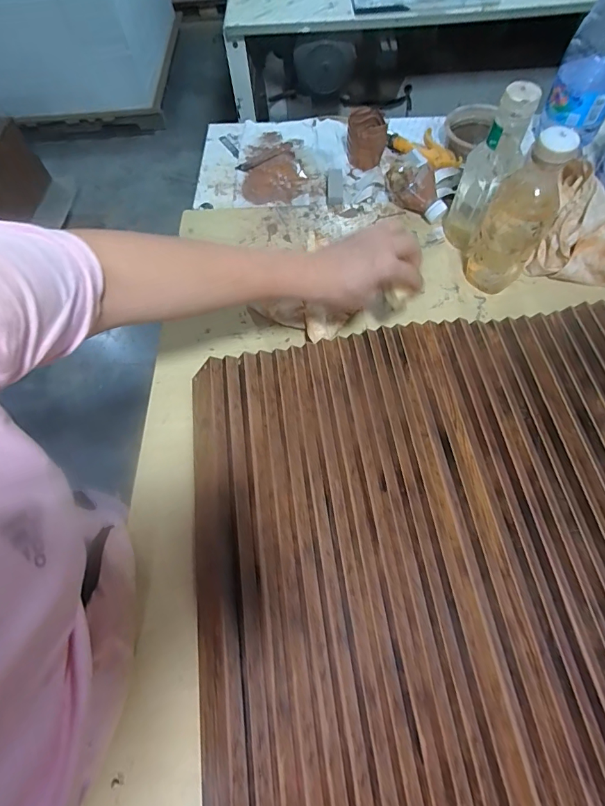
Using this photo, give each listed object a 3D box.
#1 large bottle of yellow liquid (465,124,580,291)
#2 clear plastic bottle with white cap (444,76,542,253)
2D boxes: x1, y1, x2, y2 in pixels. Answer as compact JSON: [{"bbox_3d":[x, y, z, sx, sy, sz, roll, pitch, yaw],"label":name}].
[{"bbox_3d":[0.271,-0.232,0.507,0.074,0.211,0.070,25,69,13],"label":"large bottle of yellow liquid"},{"bbox_3d":[0.243,-0.303,0.541,0.057,0.206,0.062,6,66,5],"label":"clear plastic bottle with white cap"}]

